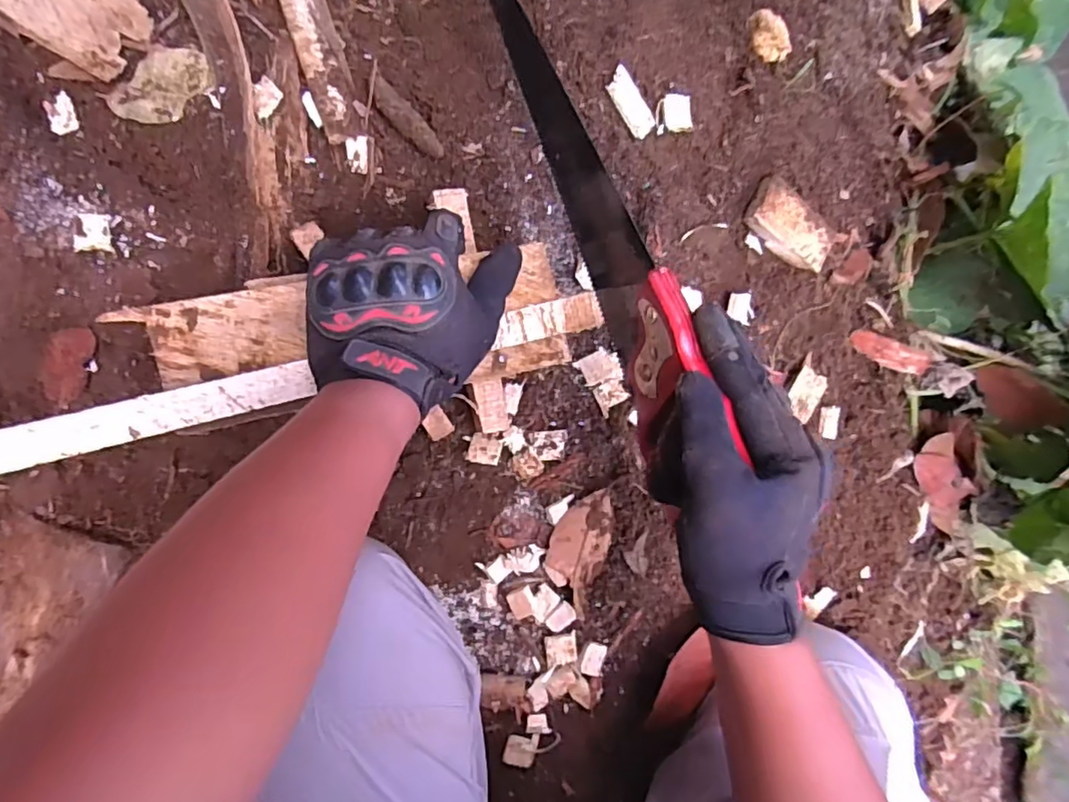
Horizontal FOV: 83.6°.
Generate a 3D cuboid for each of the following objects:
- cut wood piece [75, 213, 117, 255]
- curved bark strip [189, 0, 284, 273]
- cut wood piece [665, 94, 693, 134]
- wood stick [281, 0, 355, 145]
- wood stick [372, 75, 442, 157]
[{"bbox_3d":[-0.321,-0.122,0.436,0.025,0.006,0.028,2,94,-4],"label":"cut wood piece"},{"bbox_3d":[-0.224,-0.226,0.446,0.039,0.032,0.253,-19,95,-2],"label":"curved bark strip"},{"bbox_3d":[0.129,-0.259,0.536,0.025,0.006,0.034,-5,94,-3],"label":"cut wood piece"},{"bbox_3d":[-0.180,-0.312,0.466,0.034,0.011,0.213,-17,95,-2],"label":"wood stick"},{"bbox_3d":[-0.101,-0.221,0.473,0.068,0.017,0.018,44,90,-5],"label":"wood stick"}]

